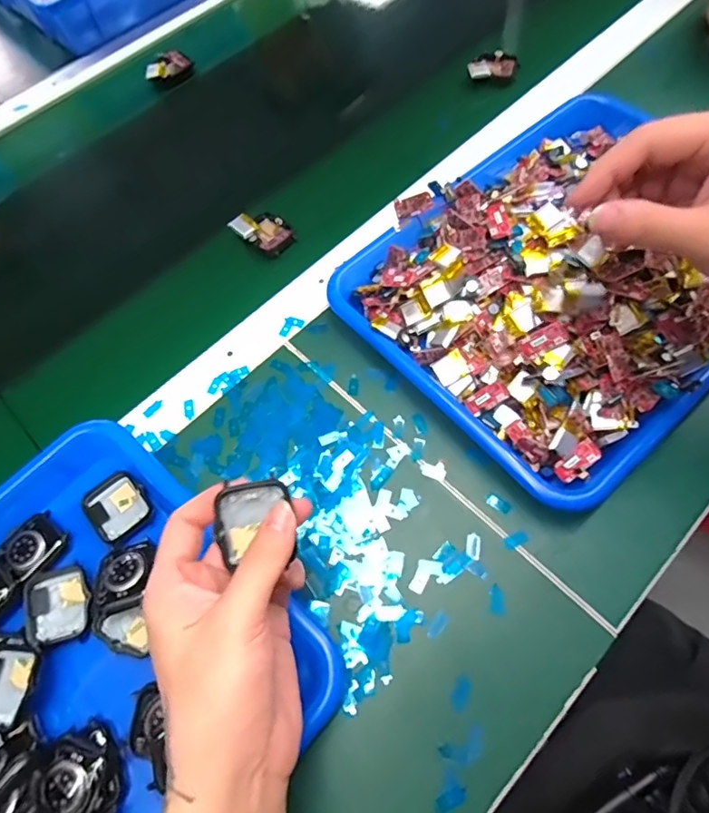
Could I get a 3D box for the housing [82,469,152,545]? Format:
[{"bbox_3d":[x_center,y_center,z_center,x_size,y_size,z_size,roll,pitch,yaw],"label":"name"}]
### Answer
[{"bbox_3d":[-0.162,0.066,0.347,0.038,0.006,0.047,-42,68,-15],"label":"housing"}]

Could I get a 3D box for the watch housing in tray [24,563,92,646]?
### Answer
[{"bbox_3d":[-0.184,0.124,0.320,0.040,0.010,0.044,-25,65,-7],"label":"watch housing in tray"}]

